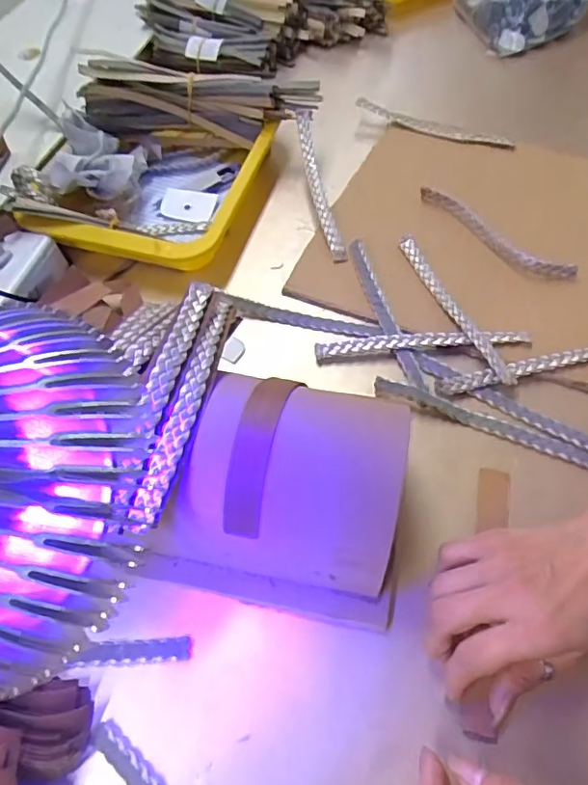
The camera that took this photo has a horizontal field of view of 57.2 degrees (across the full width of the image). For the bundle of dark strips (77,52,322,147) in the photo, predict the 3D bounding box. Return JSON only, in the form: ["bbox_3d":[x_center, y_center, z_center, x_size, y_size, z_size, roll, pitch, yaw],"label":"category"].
[{"bbox_3d":[-0.091,-0.293,0.556,0.233,0.084,0.058,1,59,2],"label":"bundle of dark strips"}]

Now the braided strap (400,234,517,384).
[{"bbox_3d":[0.133,-0.073,0.457,0.011,0.013,0.165,-21,60,-12],"label":"braided strap"}]

